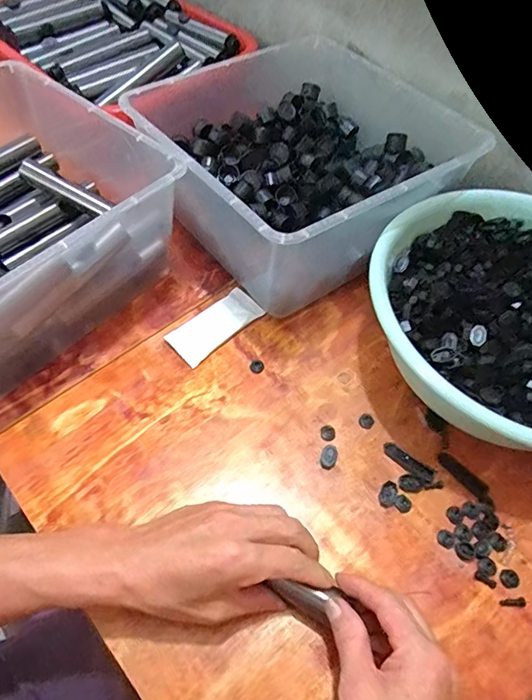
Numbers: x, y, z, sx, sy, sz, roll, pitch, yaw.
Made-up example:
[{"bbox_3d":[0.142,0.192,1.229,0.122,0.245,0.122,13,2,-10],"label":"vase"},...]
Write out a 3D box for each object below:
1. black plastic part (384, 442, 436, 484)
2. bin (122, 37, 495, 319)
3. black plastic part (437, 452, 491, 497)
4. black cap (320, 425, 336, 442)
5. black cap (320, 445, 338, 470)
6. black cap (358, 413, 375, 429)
[{"bbox_3d":[0.133,0.105,0.443,0.051,0.004,0.016,34,62,20],"label":"black plastic part"},{"bbox_3d":[0.037,-0.226,0.586,0.305,0.153,0.328,-31,62,-20],"label":"bin"},{"bbox_3d":[0.183,0.115,0.440,0.015,0.004,0.051,-36,64,-23],"label":"black plastic part"},{"bbox_3d":[0.061,0.081,0.465,0.015,0.004,0.017,9,56,5],"label":"black cap"},{"bbox_3d":[0.060,0.101,0.448,0.015,0.008,0.022,17,57,10],"label":"black cap"},{"bbox_3d":[0.100,0.071,0.471,0.016,0.004,0.014,-30,62,-20],"label":"black cap"}]

